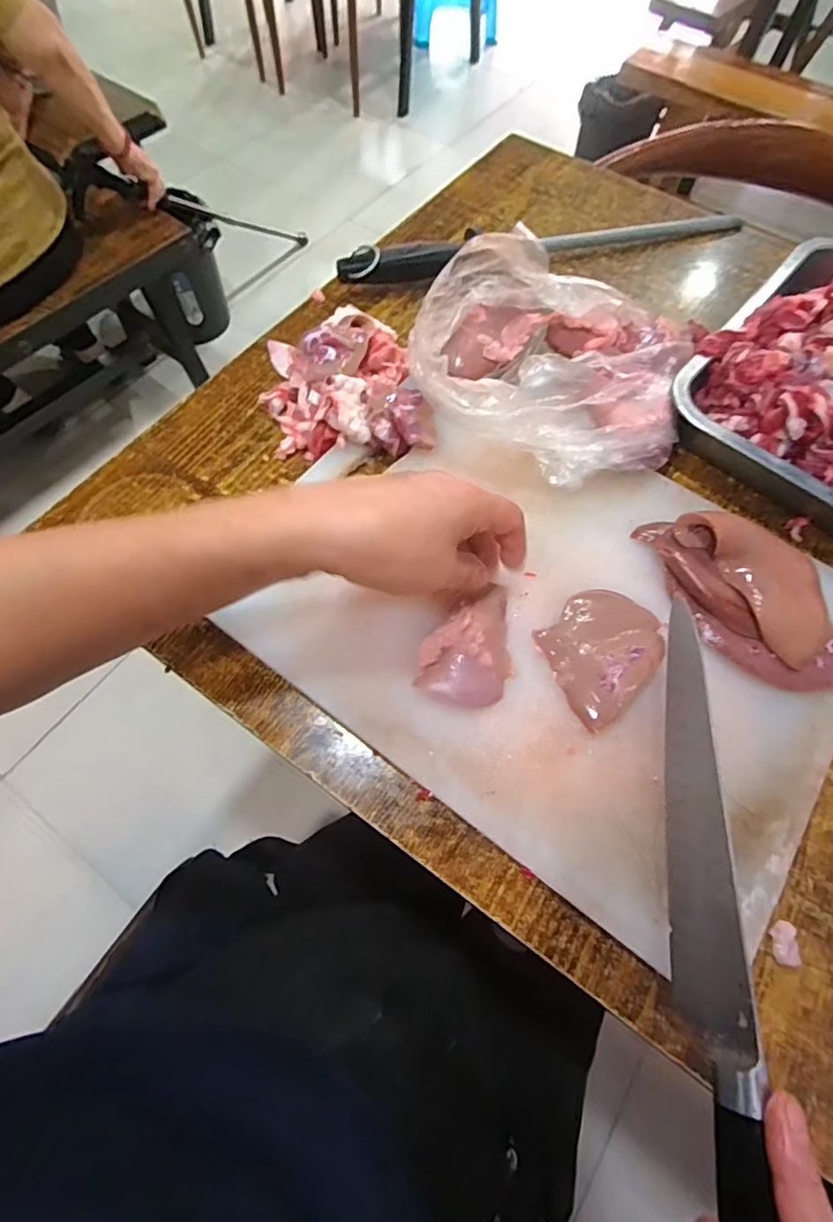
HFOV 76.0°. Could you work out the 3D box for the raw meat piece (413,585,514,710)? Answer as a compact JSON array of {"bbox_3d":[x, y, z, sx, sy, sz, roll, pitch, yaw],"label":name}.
[{"bbox_3d":[0.037,0.021,0.334,0.054,0.020,0.079,27,68,11],"label":"raw meat piece"}]

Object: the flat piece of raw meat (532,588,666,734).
[{"bbox_3d":[0.117,0.022,0.339,0.085,0.017,0.068,-38,71,-17],"label":"flat piece of raw meat"}]

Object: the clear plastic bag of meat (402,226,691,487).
[{"bbox_3d":[0.106,-0.192,0.400,0.196,0.087,0.184,17,66,7],"label":"clear plastic bag of meat"}]

